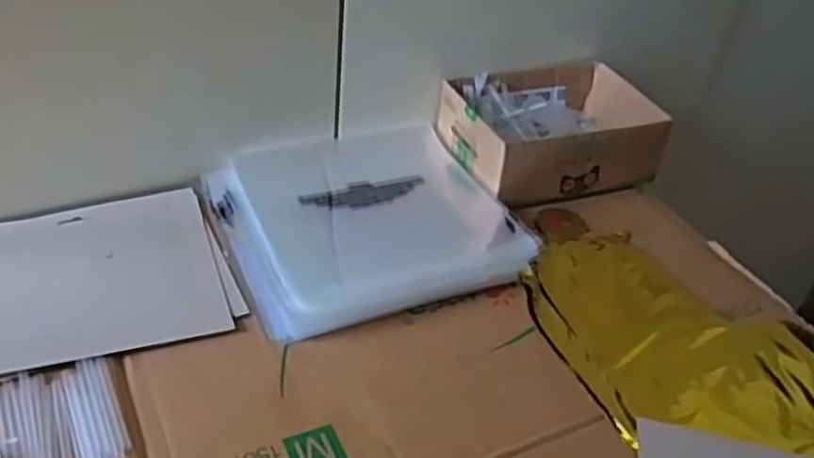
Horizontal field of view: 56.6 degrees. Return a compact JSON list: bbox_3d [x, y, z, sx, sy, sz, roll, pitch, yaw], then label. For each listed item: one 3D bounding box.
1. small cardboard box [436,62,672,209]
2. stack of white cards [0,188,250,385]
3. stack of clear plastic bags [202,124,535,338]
[{"bbox_3d":[0.133,-0.094,0.725,0.179,0.070,0.137,-11,44,-21],"label":"small cardboard box"},{"bbox_3d":[-0.237,0.034,0.561,0.197,0.005,0.166,-12,44,-22],"label":"stack of white cards"},{"bbox_3d":[-0.036,-0.014,0.637,0.228,0.020,0.213,-11,43,-21],"label":"stack of clear plastic bags"}]

